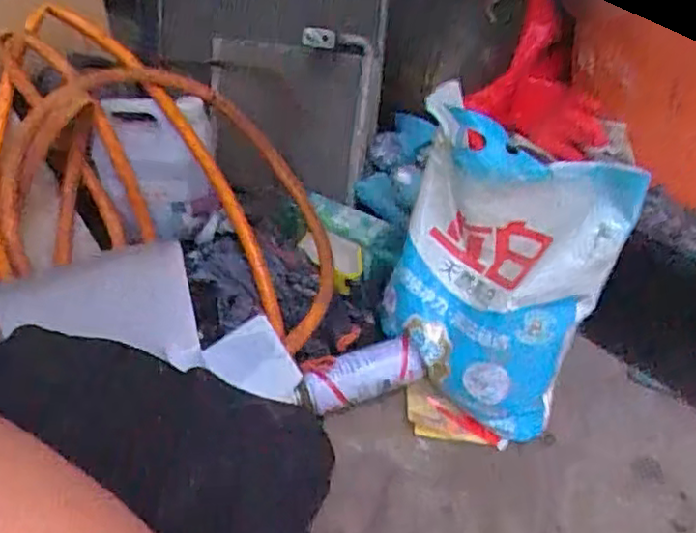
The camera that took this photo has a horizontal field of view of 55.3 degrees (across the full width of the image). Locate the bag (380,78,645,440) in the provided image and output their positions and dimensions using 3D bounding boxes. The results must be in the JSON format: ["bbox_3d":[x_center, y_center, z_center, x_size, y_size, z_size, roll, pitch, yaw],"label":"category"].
[{"bbox_3d":[0.168,0.016,0.795,0.253,0.354,0.153,18,41,17],"label":"bag"}]

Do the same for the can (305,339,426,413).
[{"bbox_3d":[0.016,0.137,0.849,0.152,0.058,0.055,-20,44,-3],"label":"can"}]

